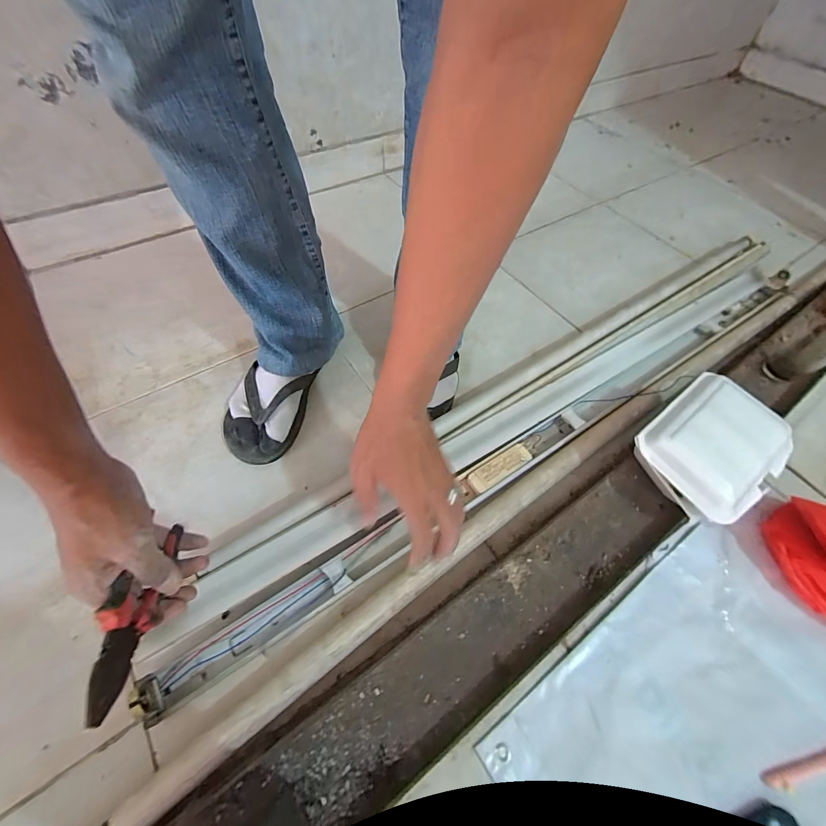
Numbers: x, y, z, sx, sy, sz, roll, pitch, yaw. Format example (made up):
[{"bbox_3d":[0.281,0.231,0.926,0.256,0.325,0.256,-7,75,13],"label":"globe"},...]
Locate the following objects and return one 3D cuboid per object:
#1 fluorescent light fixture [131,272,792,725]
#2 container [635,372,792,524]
[{"bbox_3d":[0.223,0.004,0.562,1.168,0.056,0.092,-28,62,-19],"label":"fluorescent light fixture"},{"bbox_3d":[0.374,0.042,0.463,0.180,0.070,0.136,-31,65,-21],"label":"container"}]

